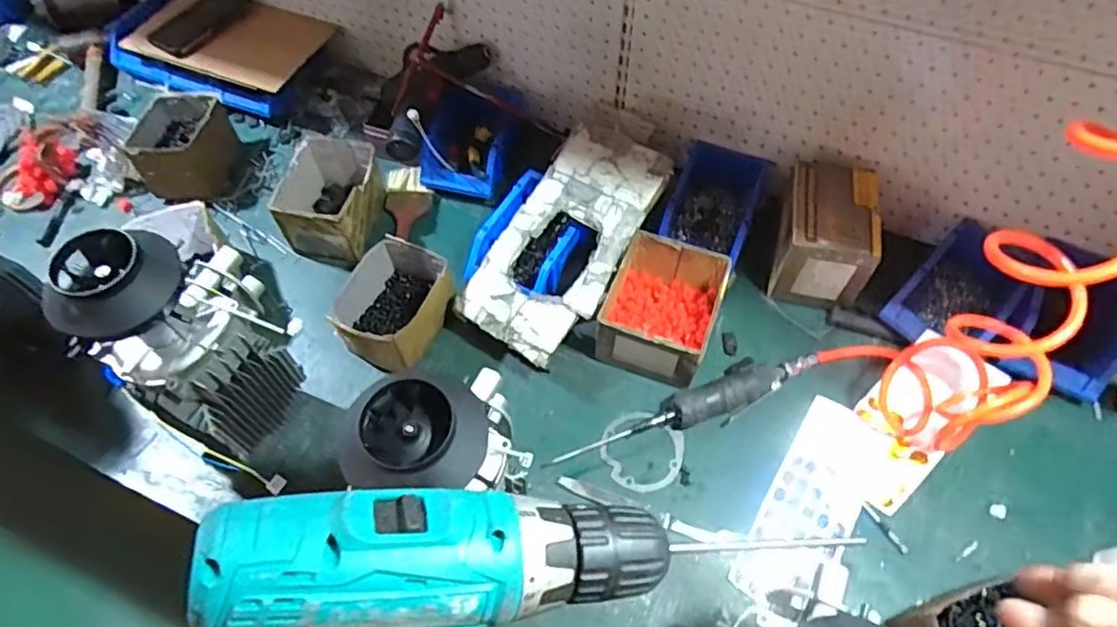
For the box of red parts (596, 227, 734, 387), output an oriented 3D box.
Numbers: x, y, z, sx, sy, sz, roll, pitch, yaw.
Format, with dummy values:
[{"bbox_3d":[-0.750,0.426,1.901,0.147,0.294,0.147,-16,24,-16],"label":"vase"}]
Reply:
[{"bbox_3d":[0.133,-0.006,0.835,0.139,0.096,0.166,19,60,12],"label":"box of red parts"}]

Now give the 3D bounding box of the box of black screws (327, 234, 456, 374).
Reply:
[{"bbox_3d":[-0.213,-0.009,0.850,0.119,0.092,0.150,21,61,13],"label":"box of black screws"}]

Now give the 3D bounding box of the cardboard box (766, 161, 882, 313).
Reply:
[{"bbox_3d":[0.353,-0.105,0.866,0.106,0.132,0.152,10,59,6],"label":"cardboard box"}]

